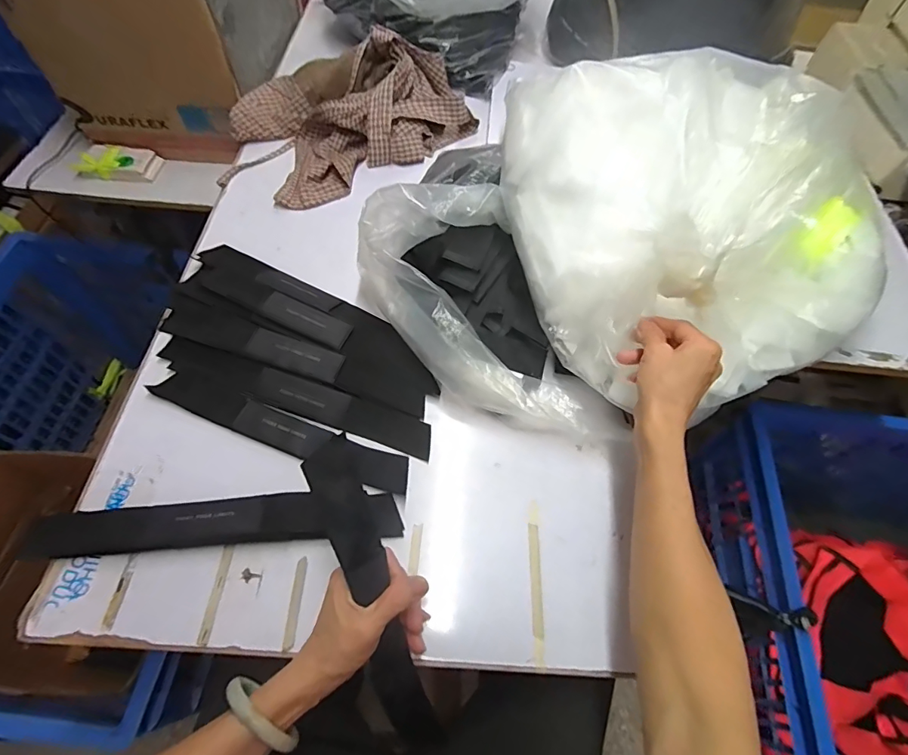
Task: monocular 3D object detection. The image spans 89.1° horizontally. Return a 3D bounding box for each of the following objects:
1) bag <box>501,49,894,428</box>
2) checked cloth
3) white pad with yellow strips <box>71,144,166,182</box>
[{"bbox_3d":[0.227,-0.169,0.478,0.289,0.186,0.359,-24,64,-16],"label":"bag"},{"bbox_3d":[-0.175,-0.421,0.725,0.373,0.108,0.232,-31,66,-19],"label":"checked cloth"},{"bbox_3d":[-0.583,-0.371,0.801,0.128,0.027,0.070,8,60,1],"label":"white pad with yellow strips"}]

